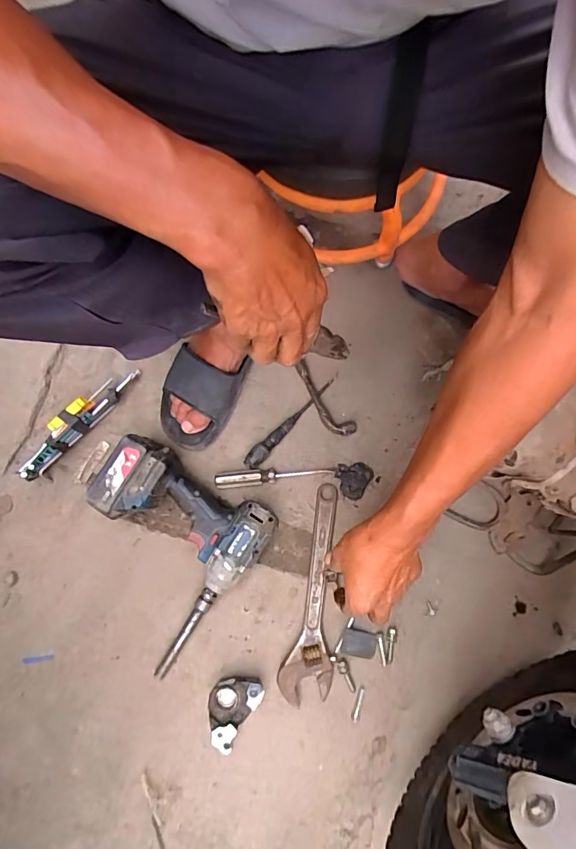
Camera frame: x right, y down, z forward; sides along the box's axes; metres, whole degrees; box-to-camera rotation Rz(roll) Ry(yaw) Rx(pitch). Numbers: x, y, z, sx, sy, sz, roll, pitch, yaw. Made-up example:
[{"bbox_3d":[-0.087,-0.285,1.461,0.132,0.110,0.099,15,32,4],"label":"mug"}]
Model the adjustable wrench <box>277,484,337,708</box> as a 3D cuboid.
[{"bbox_3d":[0.047,0.232,0.620,0.066,0.017,0.287,12,75,5],"label":"adjustable wrench"}]

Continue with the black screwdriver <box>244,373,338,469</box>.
[{"bbox_3d":[0.005,-0.010,0.685,0.025,0.025,0.199,38,79,11],"label":"black screwdriver"}]

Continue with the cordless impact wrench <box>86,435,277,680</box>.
[{"bbox_3d":[-0.180,0.162,0.613,0.240,0.080,0.251,38,79,11],"label":"cordless impact wrench"}]

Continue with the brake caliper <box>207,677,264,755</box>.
[{"bbox_3d":[-0.076,0.368,0.579,0.057,0.030,0.087,32,77,10],"label":"brake caliper"}]

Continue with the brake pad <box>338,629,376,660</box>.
[{"bbox_3d":[0.096,0.301,0.604,0.047,0.008,0.034,13,75,5],"label":"brake pad"}]

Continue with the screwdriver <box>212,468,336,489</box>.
[{"bbox_3d":[-0.021,0.077,0.661,0.175,0.023,0.023,-5,74,0],"label":"screwdriver"}]

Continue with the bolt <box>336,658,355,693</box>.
[{"bbox_3d":[0.079,0.338,0.596,0.015,0.007,0.046,-24,75,-5],"label":"bolt"}]

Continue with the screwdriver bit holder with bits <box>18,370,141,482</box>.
[{"bbox_3d":[-0.322,-0.011,0.673,0.046,0.058,0.224,36,78,11],"label":"screwdriver bit holder with bits"}]

